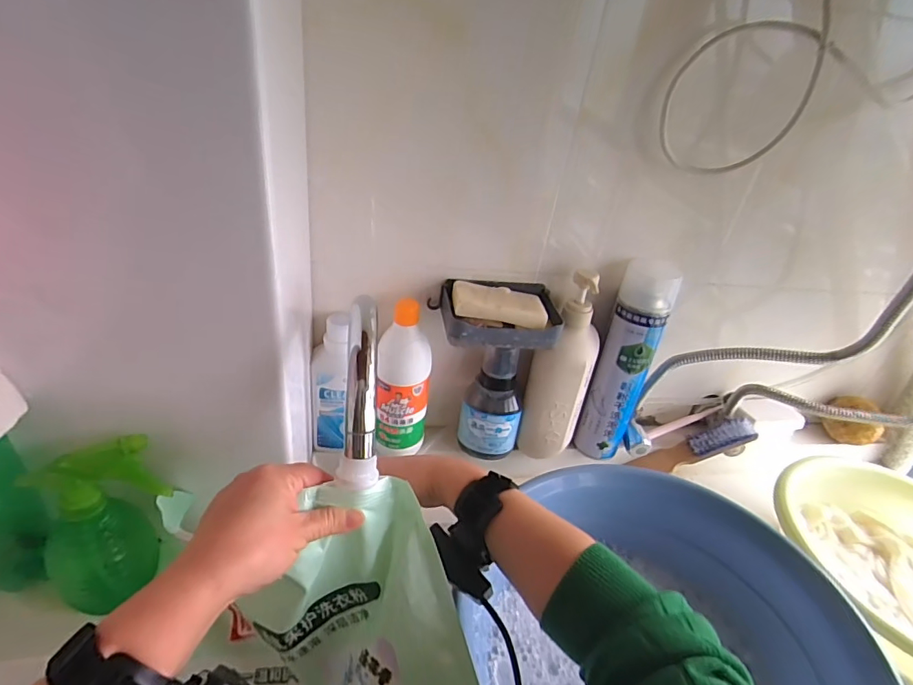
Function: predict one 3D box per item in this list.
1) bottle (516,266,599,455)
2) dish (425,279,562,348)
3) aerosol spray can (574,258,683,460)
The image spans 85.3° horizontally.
[{"bbox_3d":[0.132,0.037,0.623,0.071,0.239,0.064,17,35,19],"label":"bottle"},{"bbox_3d":[0.046,-0.035,0.571,0.143,0.054,0.087,-2,33,-9],"label":"dish"},{"bbox_3d":[0.216,0.030,0.636,0.066,0.255,0.068,20,36,23],"label":"aerosol spray can"}]

